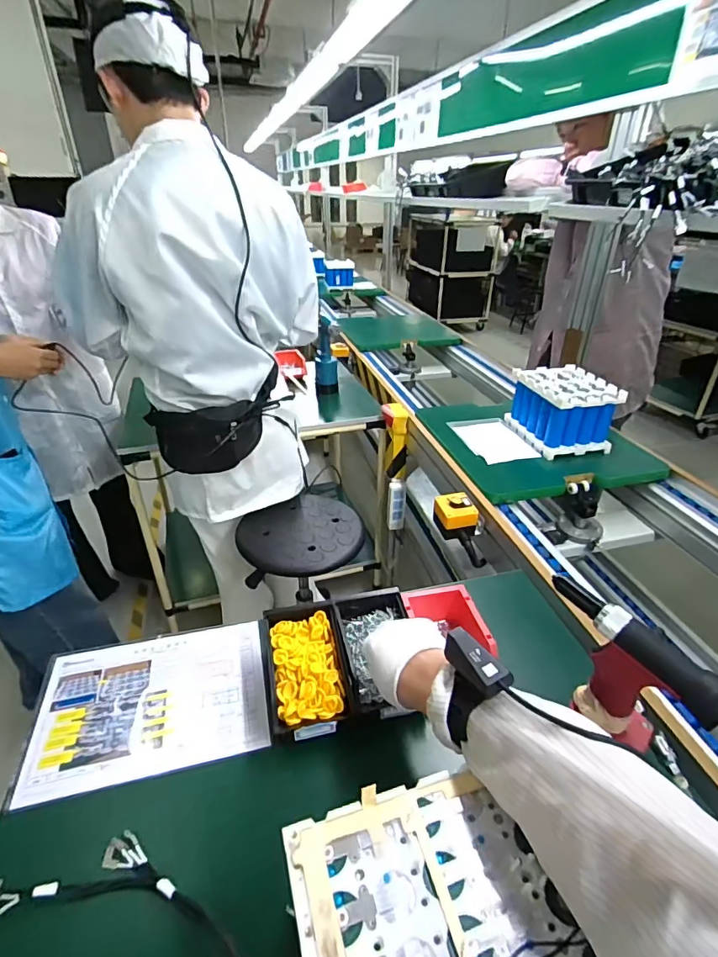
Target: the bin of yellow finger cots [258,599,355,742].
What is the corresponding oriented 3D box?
[{"bbox_3d":[-0.074,0.265,0.662,0.109,0.066,0.185,-8,33,-13],"label":"bin of yellow finger cots"}]

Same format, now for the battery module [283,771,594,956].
[{"bbox_3d":[0.055,0.327,0.354,0.188,0.016,0.174,-11,34,-17],"label":"battery module"}]

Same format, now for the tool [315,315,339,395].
[{"bbox_3d":[-0.111,-0.417,1.629,0.081,0.253,0.079,-2,32,-4],"label":"tool"}]

